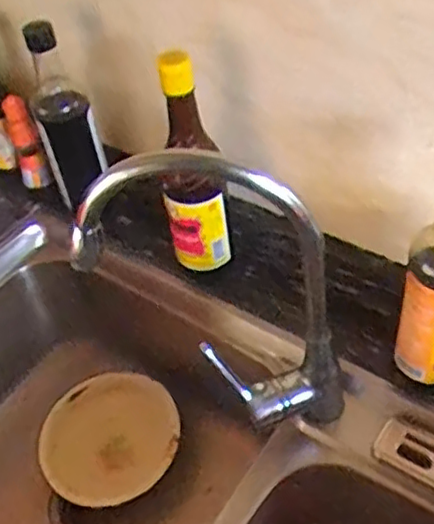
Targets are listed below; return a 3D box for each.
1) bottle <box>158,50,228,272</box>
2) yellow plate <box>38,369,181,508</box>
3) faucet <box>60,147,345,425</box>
[{"bbox_3d":[-0.028,-0.088,0.652,0.063,0.240,0.050,-12,47,-4],"label":"bottle"},{"bbox_3d":[-0.131,0.212,0.808,0.164,0.029,0.160,-4,47,4],"label":"yellow plate"},{"bbox_3d":[0.000,0.036,0.549,0.210,0.305,0.073,10,50,16],"label":"faucet"}]

